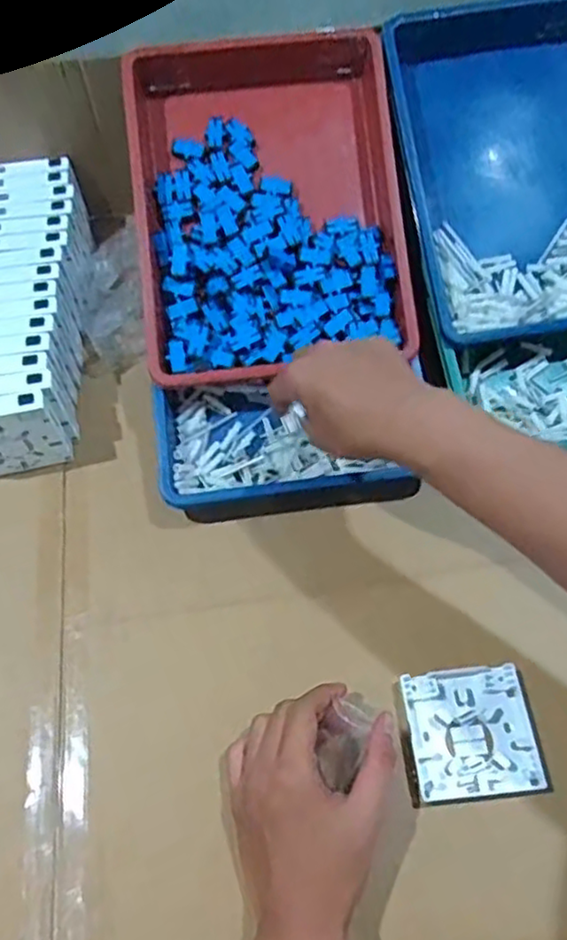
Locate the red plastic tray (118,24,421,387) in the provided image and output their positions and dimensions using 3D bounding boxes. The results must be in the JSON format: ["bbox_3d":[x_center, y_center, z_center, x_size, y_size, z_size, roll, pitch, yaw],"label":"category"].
[{"bbox_3d":[-0.016,-0.248,0.626,0.243,0.064,0.332,-7,81,-1],"label":"red plastic tray"}]

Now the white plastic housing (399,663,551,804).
[{"bbox_3d":[0.137,0.192,0.498,0.088,0.019,0.087,-7,59,-2],"label":"white plastic housing"}]

